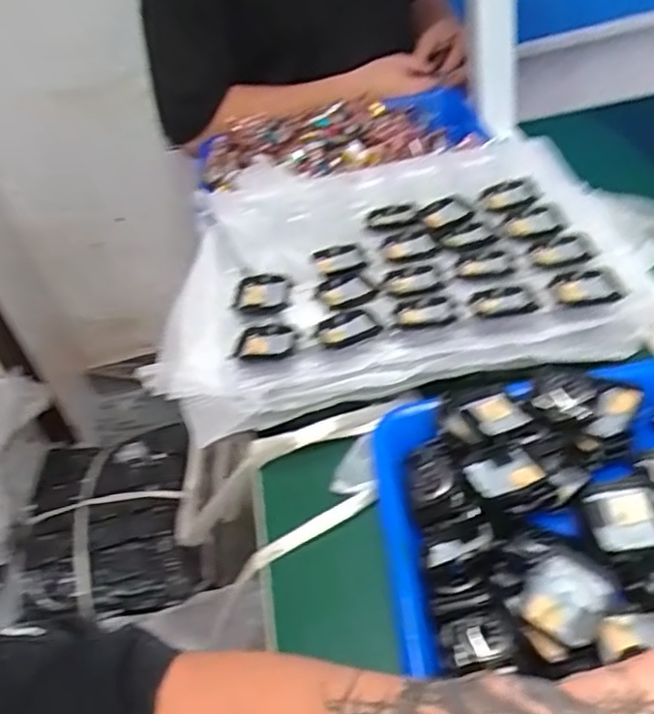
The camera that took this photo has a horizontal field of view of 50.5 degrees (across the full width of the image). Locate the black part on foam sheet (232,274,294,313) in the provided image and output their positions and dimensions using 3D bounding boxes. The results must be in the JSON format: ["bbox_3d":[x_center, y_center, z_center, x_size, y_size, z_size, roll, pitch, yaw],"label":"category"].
[{"bbox_3d":[-0.053,-0.051,0.562,0.046,0.008,0.041,-1,41,15],"label":"black part on foam sheet"}]

